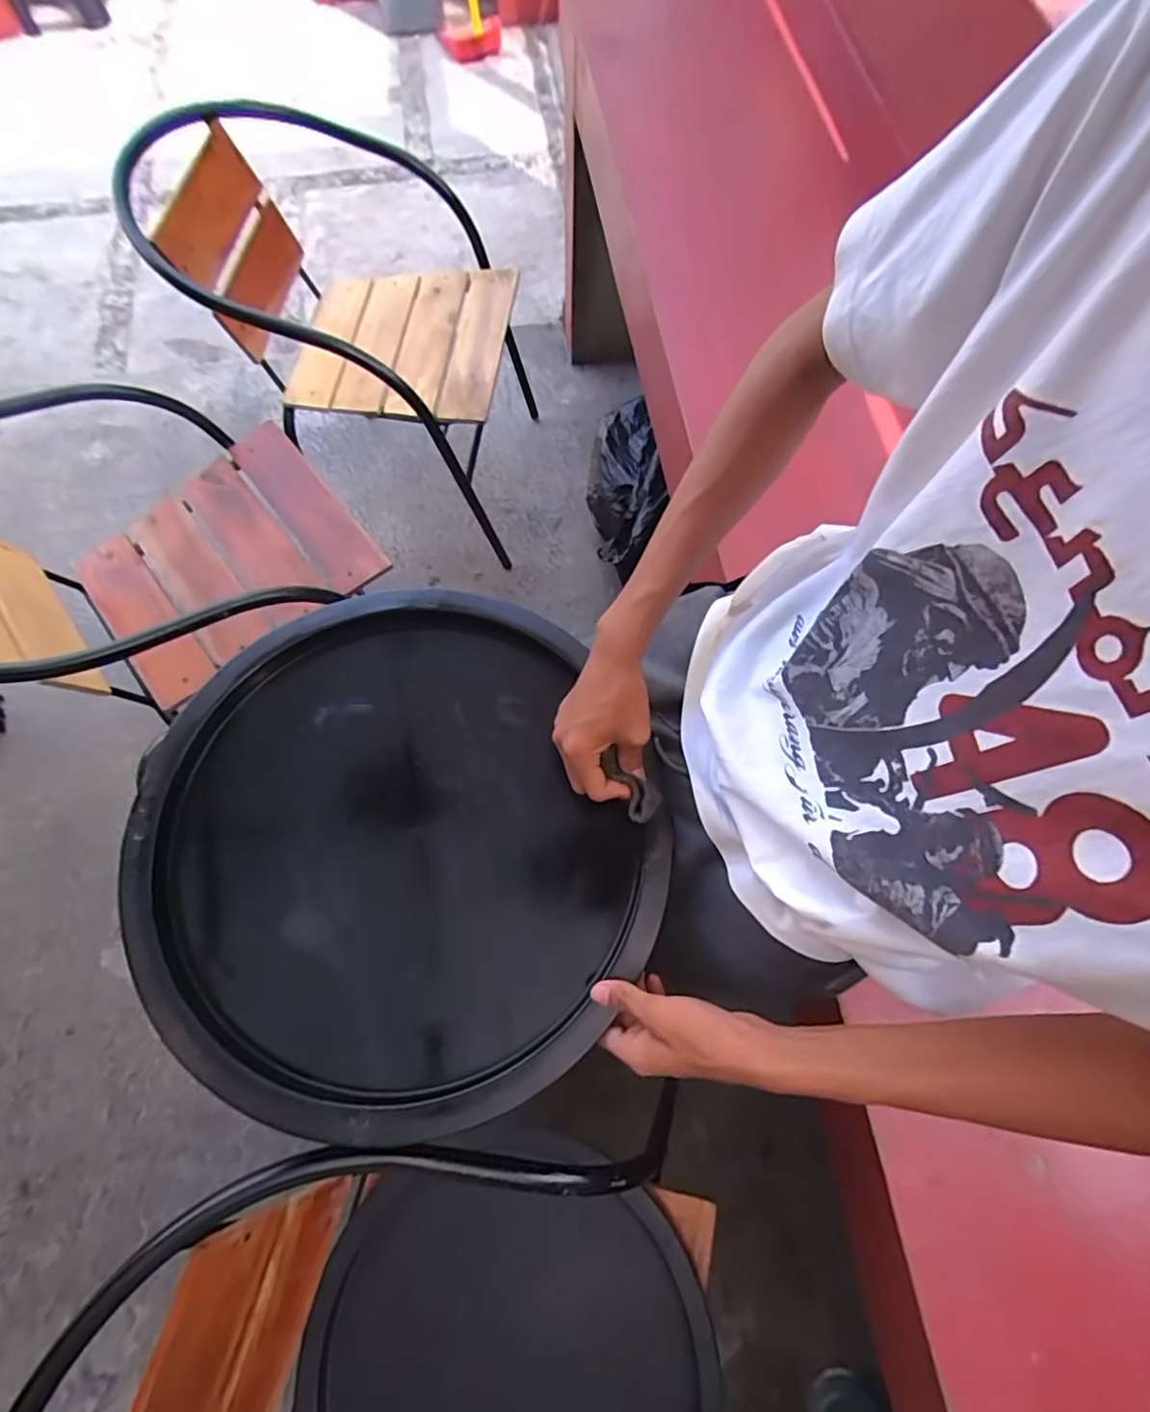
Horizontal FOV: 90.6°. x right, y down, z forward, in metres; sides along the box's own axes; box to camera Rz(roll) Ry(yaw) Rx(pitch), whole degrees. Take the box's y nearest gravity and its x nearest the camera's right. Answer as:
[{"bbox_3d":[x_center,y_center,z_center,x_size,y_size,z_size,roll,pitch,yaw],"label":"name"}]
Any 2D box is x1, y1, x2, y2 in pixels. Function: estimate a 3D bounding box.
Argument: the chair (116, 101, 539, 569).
[{"bbox_3d":[-0.416,-0.734,1.236,0.543,0.702,0.534,6,70,2],"label":"chair"}]

